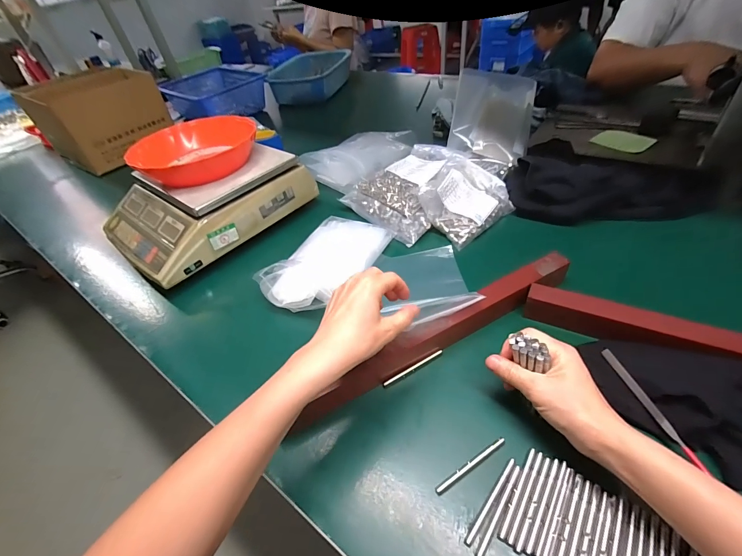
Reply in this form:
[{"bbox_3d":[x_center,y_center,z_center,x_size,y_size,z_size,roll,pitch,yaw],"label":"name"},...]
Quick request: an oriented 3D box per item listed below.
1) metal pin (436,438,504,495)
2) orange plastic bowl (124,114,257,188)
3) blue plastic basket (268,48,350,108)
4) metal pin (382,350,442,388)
[{"bbox_3d":[0.090,0.168,0.305,0.078,0.004,0.006,-27,48,-18],"label":"metal pin"},{"bbox_3d":[-0.308,-0.234,0.604,0.202,0.054,0.181,-22,45,-12],"label":"orange plastic bowl"},{"bbox_3d":[-0.202,-0.728,1.228,0.219,0.117,0.309,6,46,17],"label":"blue plastic basket"},{"bbox_3d":[0.048,0.103,0.385,0.079,0.004,0.006,-25,48,-17],"label":"metal pin"}]

